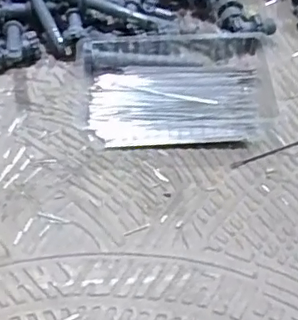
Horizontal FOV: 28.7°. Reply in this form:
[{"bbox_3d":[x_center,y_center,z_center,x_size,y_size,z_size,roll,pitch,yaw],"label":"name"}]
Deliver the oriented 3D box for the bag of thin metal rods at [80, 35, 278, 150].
[{"bbox_3d":[0.026,-0.058,0.448,0.147,0.019,0.108,-4,50,-2],"label":"bag of thin metal rods"}]

